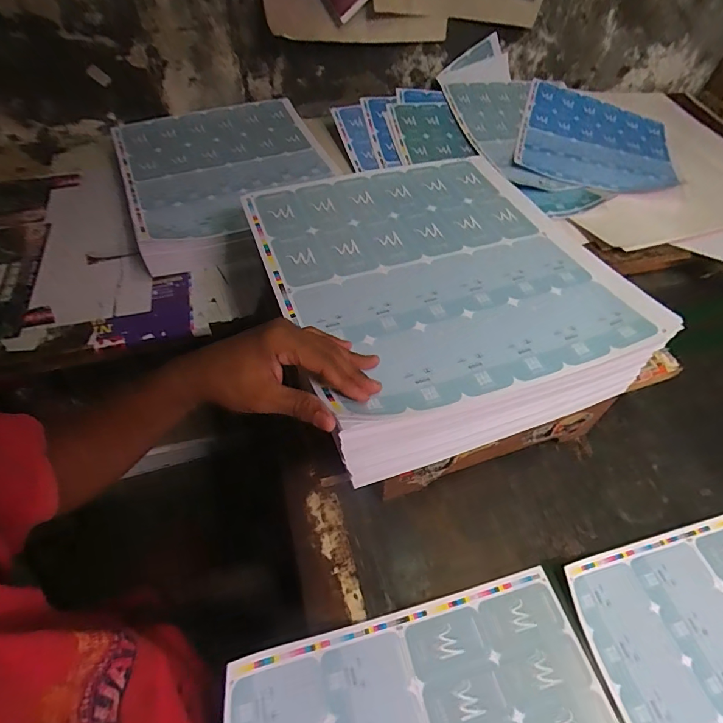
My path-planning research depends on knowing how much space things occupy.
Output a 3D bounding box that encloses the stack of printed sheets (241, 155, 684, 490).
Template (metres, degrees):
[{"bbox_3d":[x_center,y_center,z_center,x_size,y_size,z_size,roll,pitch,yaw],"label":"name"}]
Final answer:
[{"bbox_3d":[0.081,-0.096,0.549,0.363,0.121,0.387,-16,55,-12],"label":"stack of printed sheets"}]

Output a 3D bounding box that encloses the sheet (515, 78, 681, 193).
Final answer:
[{"bbox_3d":[0.531,-0.504,0.983,0.335,0.032,0.403,17,55,10],"label":"sheet"}]

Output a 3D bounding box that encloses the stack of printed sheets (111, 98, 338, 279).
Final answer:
[{"bbox_3d":[-0.256,-0.369,0.836,0.369,0.054,0.428,-19,57,-16],"label":"stack of printed sheets"}]

